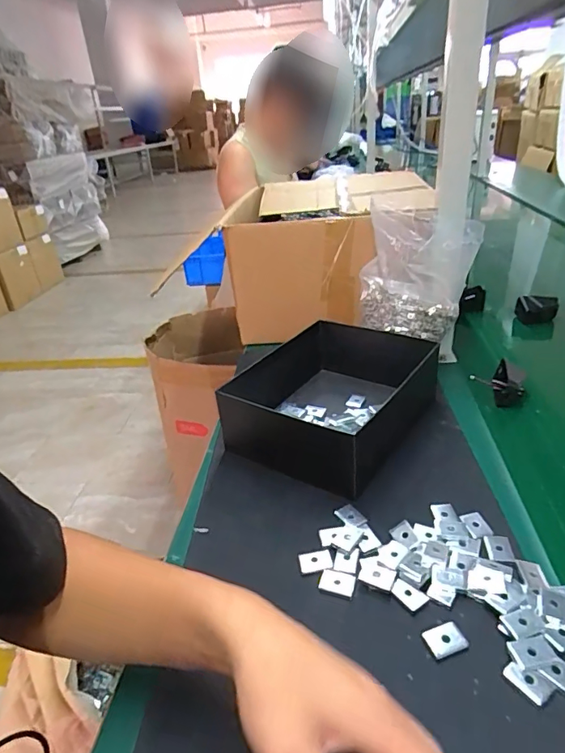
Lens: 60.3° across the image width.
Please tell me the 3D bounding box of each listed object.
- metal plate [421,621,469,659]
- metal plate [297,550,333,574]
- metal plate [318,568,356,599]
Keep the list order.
[{"bbox_3d":[0.121,0.196,0.363,0.029,0.004,0.022,-16,41,-13],"label":"metal plate"},{"bbox_3d":[0.029,0.164,0.433,0.028,0.004,0.020,-9,28,-5],"label":"metal plate"},{"bbox_3d":[0.046,0.173,0.410,0.029,0.005,0.018,7,31,23],"label":"metal plate"}]

